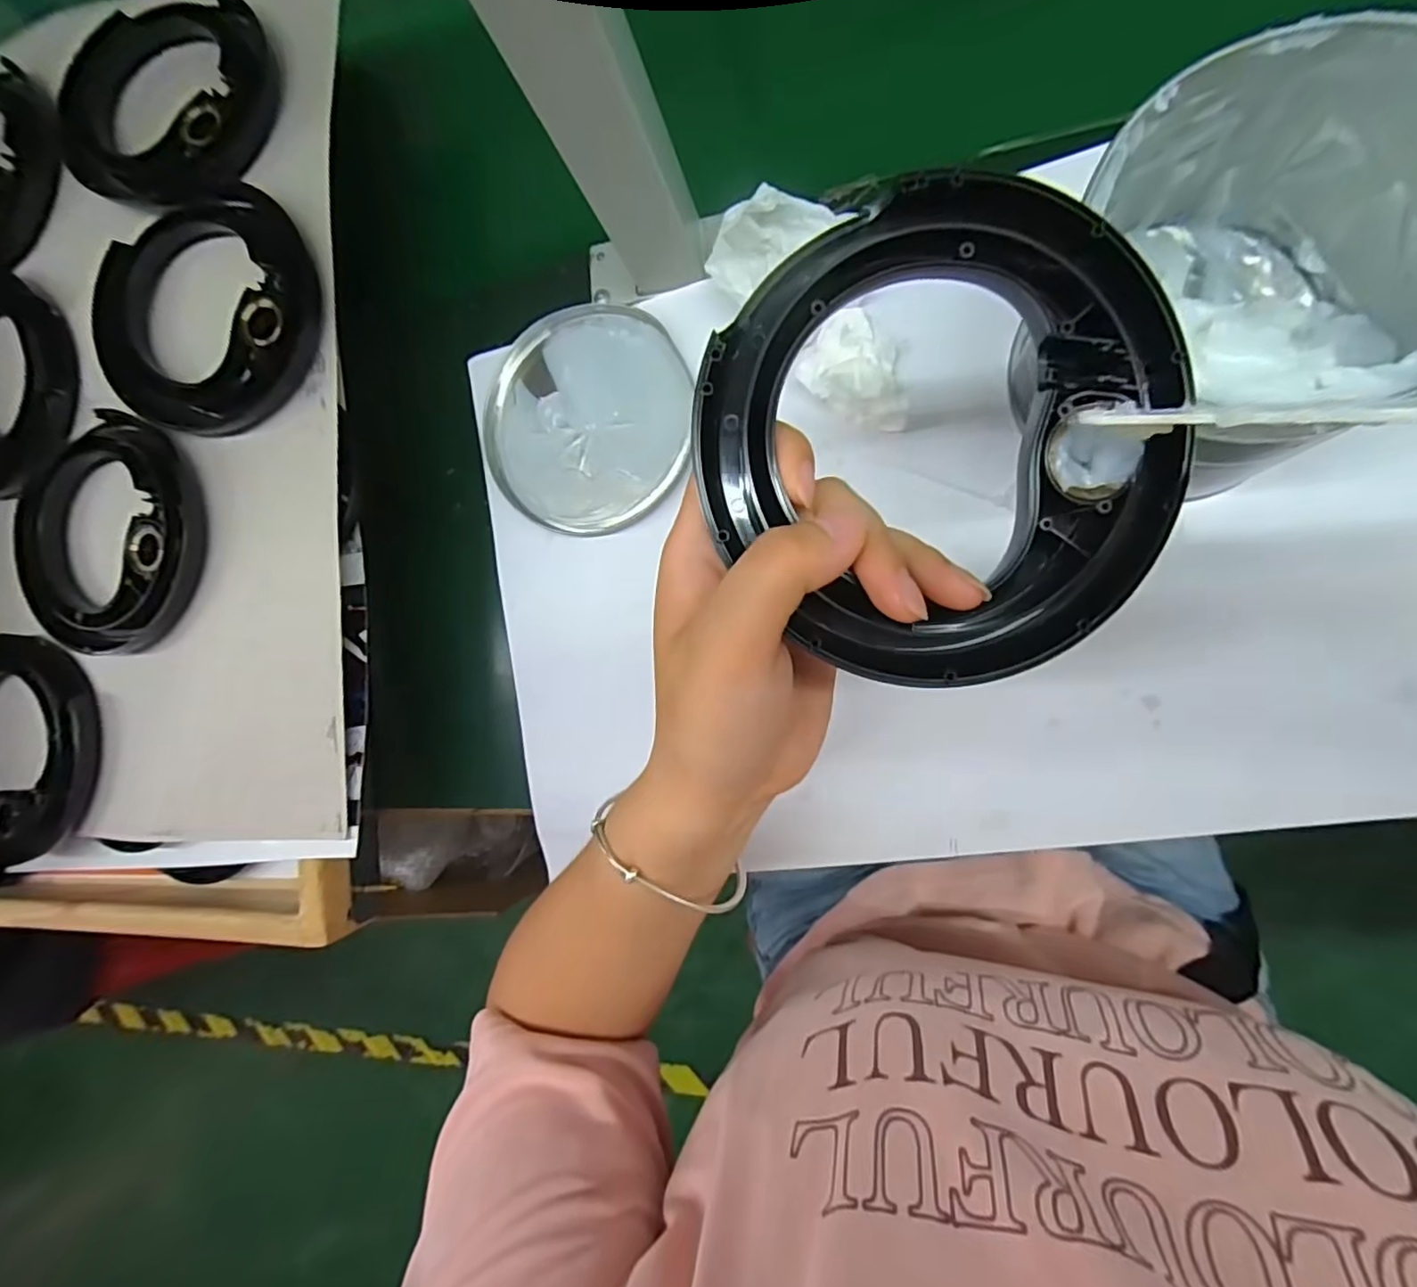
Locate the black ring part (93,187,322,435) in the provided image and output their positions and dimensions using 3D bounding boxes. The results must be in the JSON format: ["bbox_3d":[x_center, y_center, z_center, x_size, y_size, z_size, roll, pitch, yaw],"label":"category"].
[{"bbox_3d":[-0.271,-0.182,0.332,0.130,0.014,0.130,-1,88,14],"label":"black ring part"}]

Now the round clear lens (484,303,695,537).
[{"bbox_3d":[-0.071,-0.132,0.363,0.125,0.018,0.131,-1,88,14],"label":"round clear lens"}]

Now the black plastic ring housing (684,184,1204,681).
[{"bbox_3d":[0.066,-0.056,0.169,0.128,0.028,0.128,0,86,7],"label":"black plastic ring housing"}]

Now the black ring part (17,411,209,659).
[{"bbox_3d":[-0.338,-0.060,0.347,0.132,0.016,0.132,27,94,14],"label":"black ring part"}]

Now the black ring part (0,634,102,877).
[{"bbox_3d":[-0.419,0.064,0.370,0.131,0.013,0.131,-1,88,14],"label":"black ring part"}]

